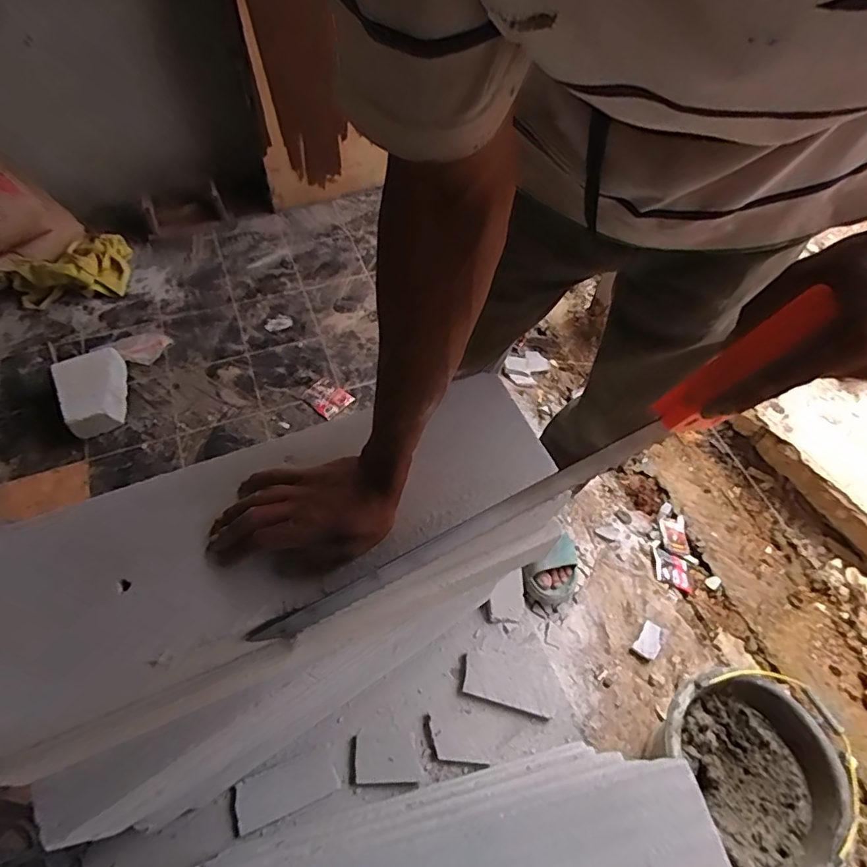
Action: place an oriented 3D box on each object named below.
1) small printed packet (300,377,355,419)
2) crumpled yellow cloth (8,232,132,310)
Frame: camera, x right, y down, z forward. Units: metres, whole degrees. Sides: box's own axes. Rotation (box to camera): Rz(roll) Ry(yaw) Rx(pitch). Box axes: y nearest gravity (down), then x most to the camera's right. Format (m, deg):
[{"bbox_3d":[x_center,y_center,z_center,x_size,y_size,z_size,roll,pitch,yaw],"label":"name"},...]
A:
[{"bbox_3d":[-0.269,-0.091,1.306,0.109,0.008,0.085,35,61,17],"label":"small printed packet"},{"bbox_3d":[-1.024,-0.465,1.475,0.309,0.085,0.192,-22,61,-17],"label":"crumpled yellow cloth"}]

